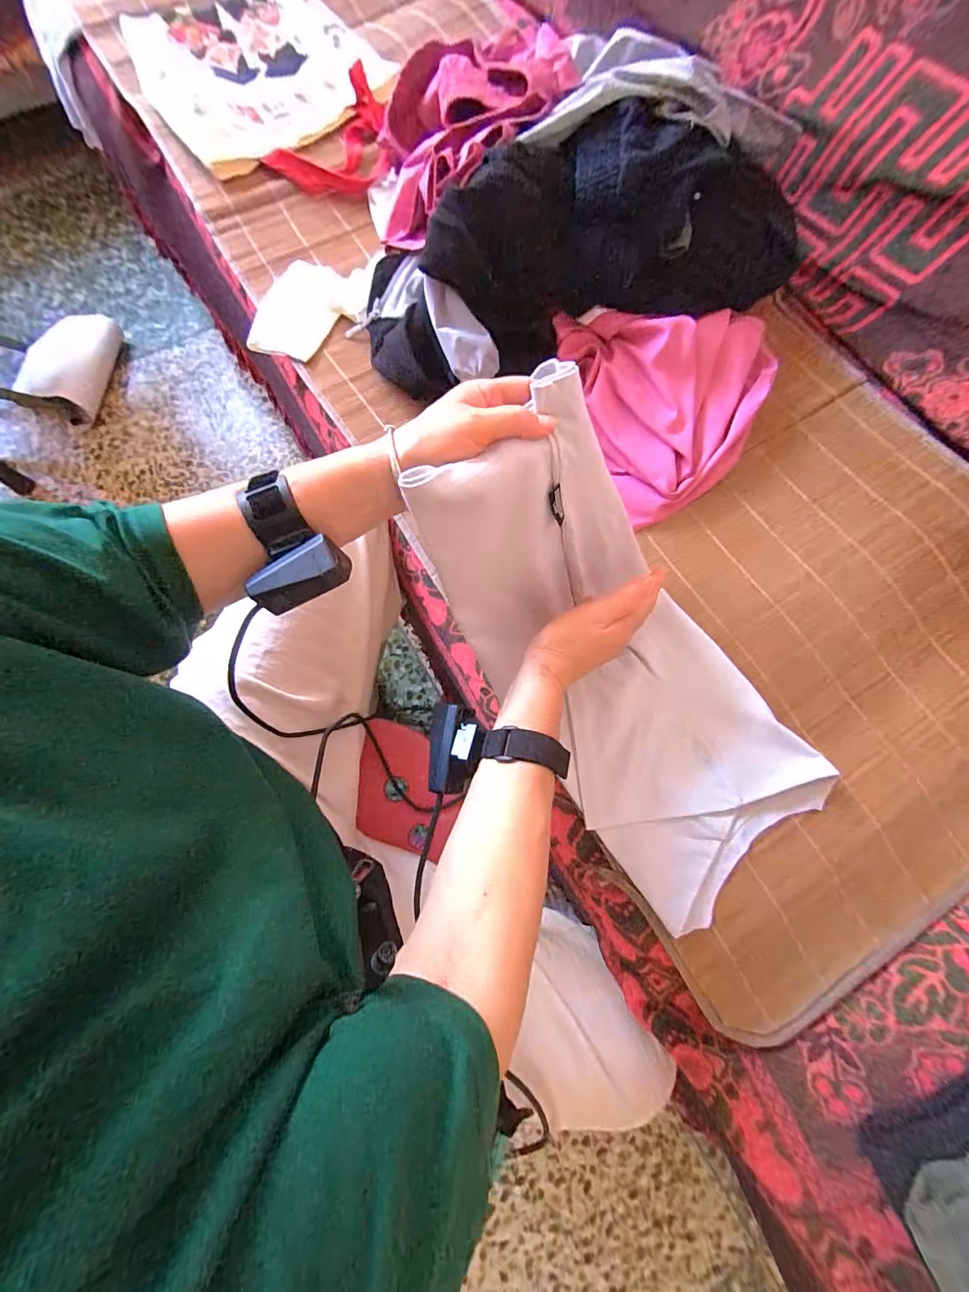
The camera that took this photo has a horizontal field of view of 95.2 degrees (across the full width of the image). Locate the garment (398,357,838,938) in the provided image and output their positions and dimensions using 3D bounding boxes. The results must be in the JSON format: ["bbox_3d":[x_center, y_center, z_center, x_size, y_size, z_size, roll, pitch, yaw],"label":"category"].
[{"bbox_3d":[0.120,0.016,0.404,0.202,0.118,0.431,-36,103,-10],"label":"garment"}]

